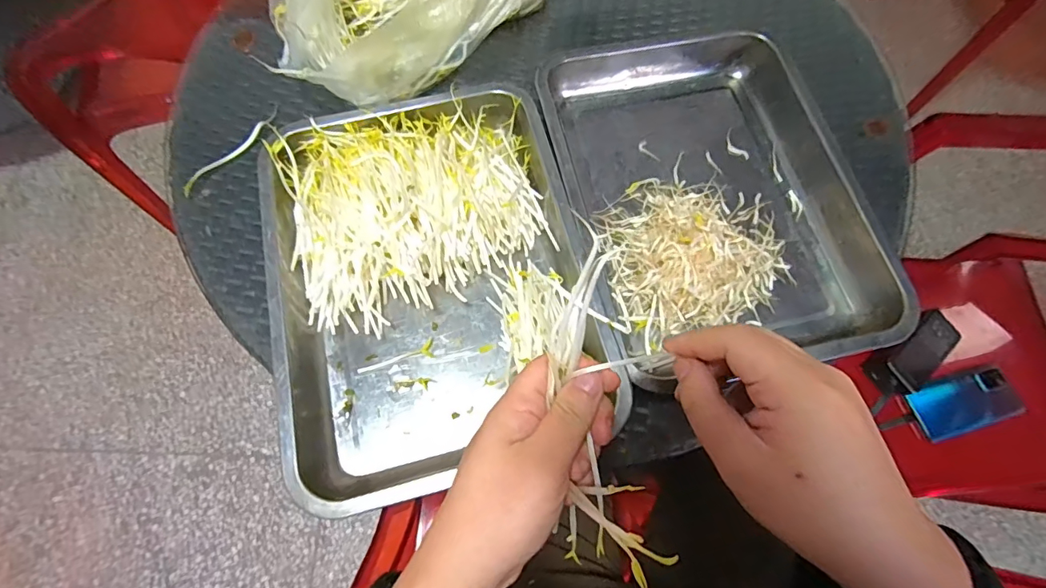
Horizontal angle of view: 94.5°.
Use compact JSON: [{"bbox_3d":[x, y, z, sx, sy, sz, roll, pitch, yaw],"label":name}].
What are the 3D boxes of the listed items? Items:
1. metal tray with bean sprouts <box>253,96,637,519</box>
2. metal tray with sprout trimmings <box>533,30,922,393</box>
[{"bbox_3d":[-0.080,-0.022,0.419,0.263,0.060,0.336,-15,73,-7],"label":"metal tray with bean sprouts"},{"bbox_3d":[0.168,-0.097,0.460,0.251,0.067,0.338,-13,73,-6],"label":"metal tray with sprout trimmings"}]

